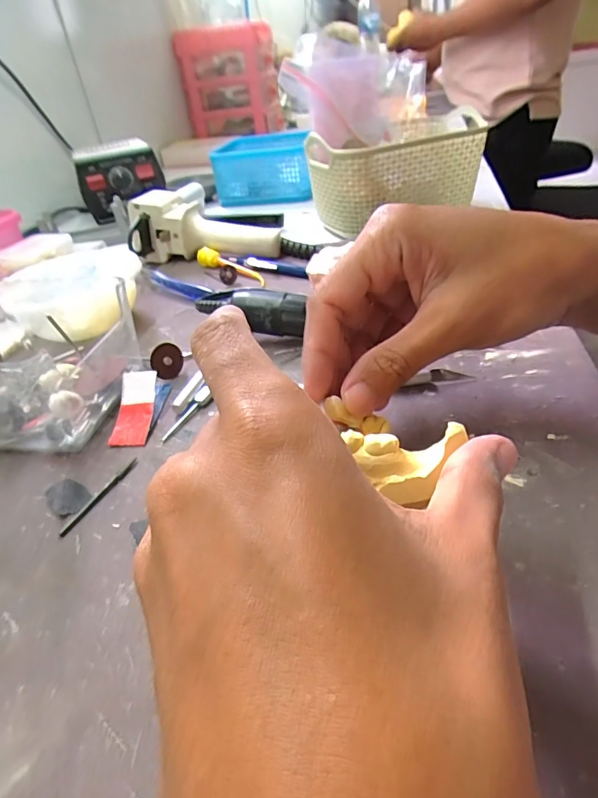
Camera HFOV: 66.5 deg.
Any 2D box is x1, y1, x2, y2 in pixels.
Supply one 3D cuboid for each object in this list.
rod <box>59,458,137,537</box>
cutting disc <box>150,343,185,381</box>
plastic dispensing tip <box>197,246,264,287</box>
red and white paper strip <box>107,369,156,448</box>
[{"bbox_3d":[-0.095,0.045,0.217,0.004,0.004,0.048,14,43,25],"label":"rod"},{"bbox_3d":[-0.083,-0.024,0.288,0.022,0.021,0.004,-49,24,-25],"label":"cutting disc"},{"bbox_3d":[-0.062,-0.123,0.417,0.017,0.014,0.091,-35,44,-31],"label":"plastic dispensing tip"},{"bbox_3d":[-0.092,0.005,0.255,0.021,0.005,0.045,-3,64,7],"label":"red and white paper strip"}]

